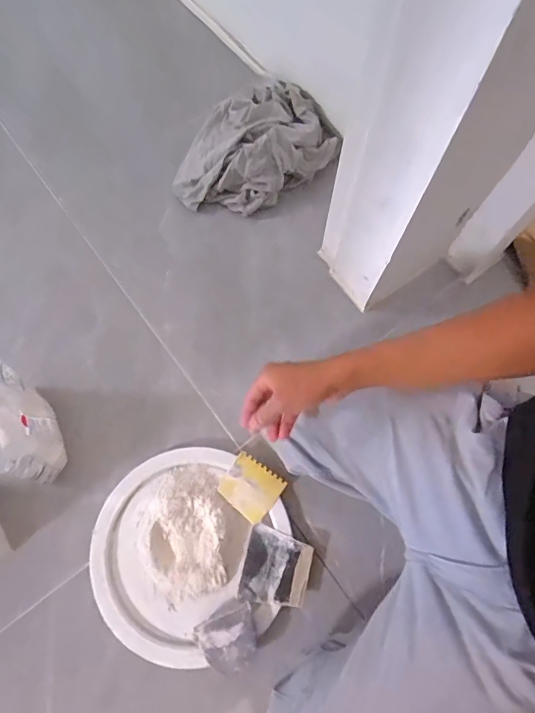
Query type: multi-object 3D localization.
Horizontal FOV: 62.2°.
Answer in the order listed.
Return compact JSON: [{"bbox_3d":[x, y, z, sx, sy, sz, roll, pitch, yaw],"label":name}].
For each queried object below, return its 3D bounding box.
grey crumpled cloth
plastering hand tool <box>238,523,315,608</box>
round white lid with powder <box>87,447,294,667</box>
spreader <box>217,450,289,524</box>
[{"bbox_3d":[-0.031,-0.402,0.863,0.322,0.085,0.234,-39,76,-11],"label":"grey crumpled cloth"},{"bbox_3d":[0.014,0.318,0.673,0.096,0.024,0.100,14,73,5],"label":"plastering hand tool"},{"bbox_3d":[-0.119,0.294,0.679,0.278,0.037,0.293,0,72,0],"label":"round white lid with powder"},{"bbox_3d":[-0.027,0.206,0.698,0.086,0.010,0.076,35,76,11],"label":"spreader"}]

